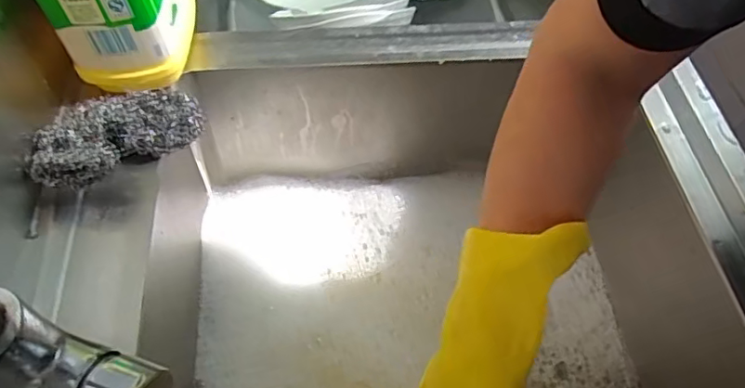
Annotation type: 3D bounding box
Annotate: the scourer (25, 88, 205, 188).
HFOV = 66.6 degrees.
[{"bbox_3d":[-0.193,-0.046,0.428,0.122,0.036,0.060,-37,66,-23],"label":"scourer"}]

